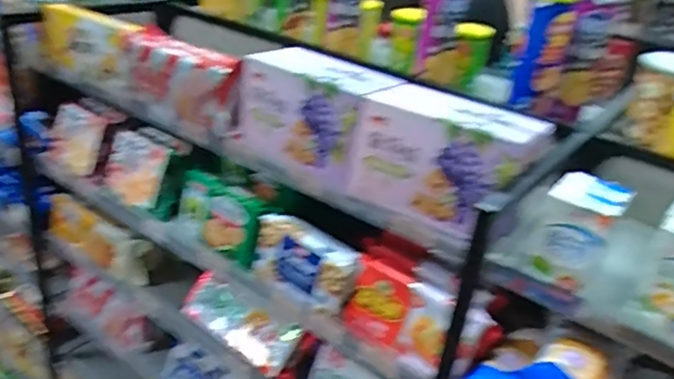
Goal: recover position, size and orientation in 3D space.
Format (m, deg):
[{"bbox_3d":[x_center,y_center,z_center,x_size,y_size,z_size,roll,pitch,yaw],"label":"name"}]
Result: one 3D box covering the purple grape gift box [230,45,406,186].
[{"bbox_3d":[-0.033,-0.105,0.852,0.206,0.139,0.104,25,33,29],"label":"purple grape gift box"}]

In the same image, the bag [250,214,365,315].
[{"bbox_3d":[-0.040,0.105,0.844,0.163,0.087,0.056,27,34,32],"label":"bag"}]

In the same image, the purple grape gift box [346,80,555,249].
[{"bbox_3d":[0.138,-0.041,0.762,0.207,0.128,0.124,23,32,26],"label":"purple grape gift box"}]

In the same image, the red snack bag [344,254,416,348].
[{"bbox_3d":[0.059,0.150,0.785,0.084,0.091,0.049,30,35,35],"label":"red snack bag"}]

